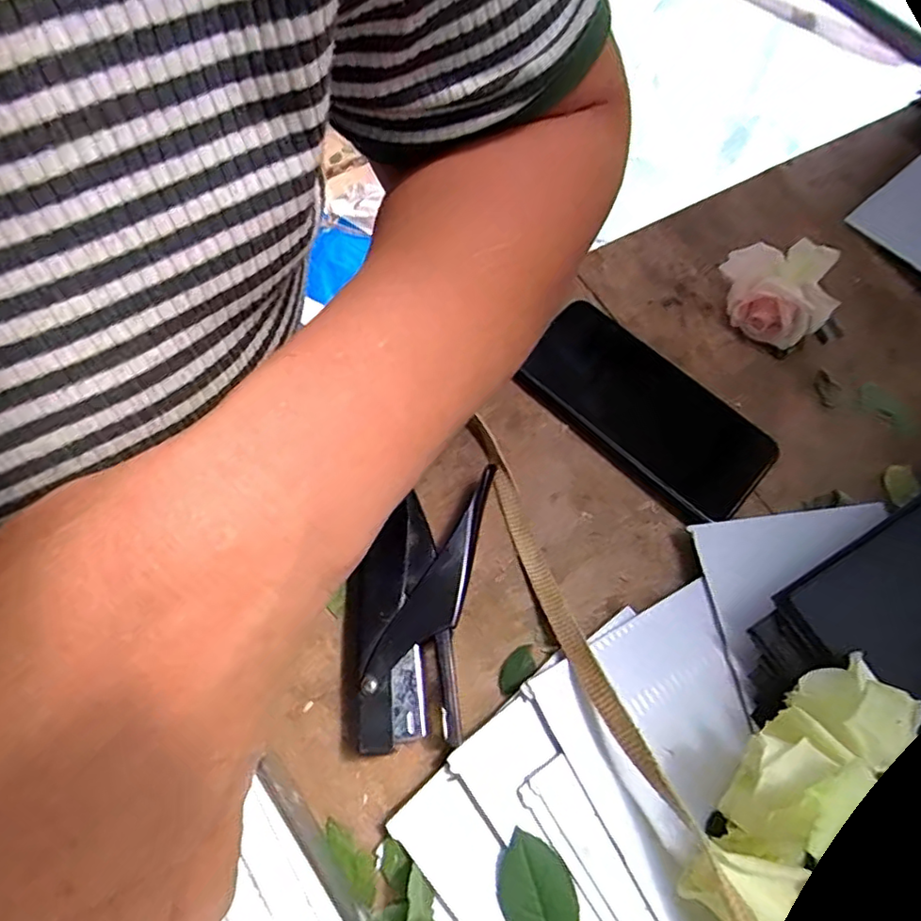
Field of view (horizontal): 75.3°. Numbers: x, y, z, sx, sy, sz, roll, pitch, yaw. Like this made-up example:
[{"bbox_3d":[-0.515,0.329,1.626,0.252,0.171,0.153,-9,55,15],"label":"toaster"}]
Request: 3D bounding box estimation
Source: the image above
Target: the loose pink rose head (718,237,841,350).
[{"bbox_3d":[0.207,-0.108,0.387,0.059,0.045,0.060,6,65,-1],"label":"loose pink rose head"}]

